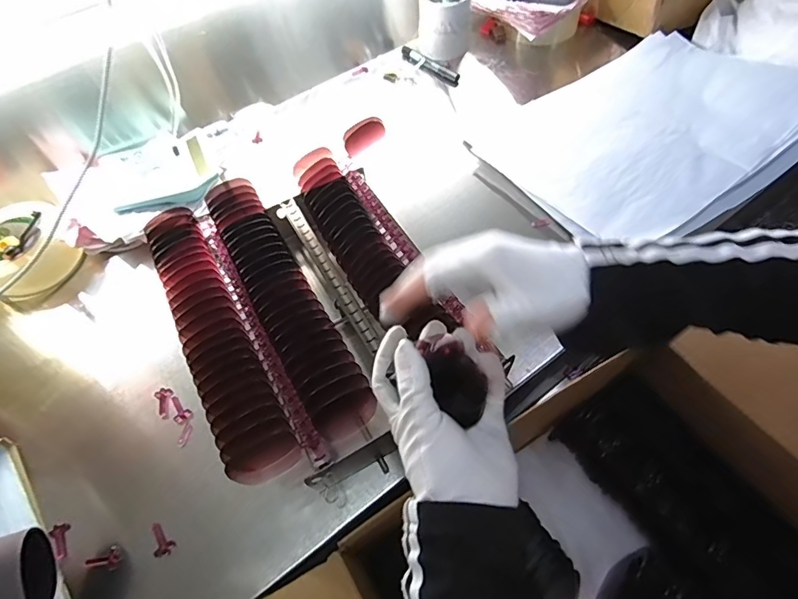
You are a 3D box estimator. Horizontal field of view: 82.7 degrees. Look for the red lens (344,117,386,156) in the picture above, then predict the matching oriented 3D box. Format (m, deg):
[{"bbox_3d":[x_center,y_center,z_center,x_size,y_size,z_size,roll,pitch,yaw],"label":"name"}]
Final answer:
[{"bbox_3d":[-0.041,-0.193,0.532,0.049,0.029,0.015,-28,59,-13],"label":"red lens"}]

